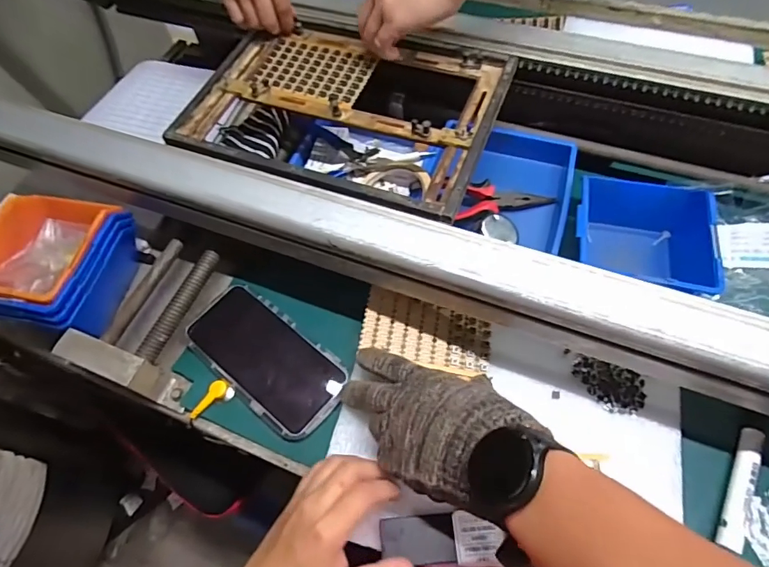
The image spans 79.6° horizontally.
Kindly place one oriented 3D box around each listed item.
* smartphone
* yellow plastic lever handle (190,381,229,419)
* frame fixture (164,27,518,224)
[{"bbox_3d":[-0.113,0.070,0.437,0.160,0.010,0.080,35,68,22],"label":"smartphone"},{"bbox_3d":[-0.161,0.106,0.422,0.015,0.006,0.040,39,70,23],"label":"yellow plastic lever handle"},{"bbox_3d":[-0.041,-0.178,0.461,0.293,0.017,0.211,17,63,13],"label":"frame fixture"}]

